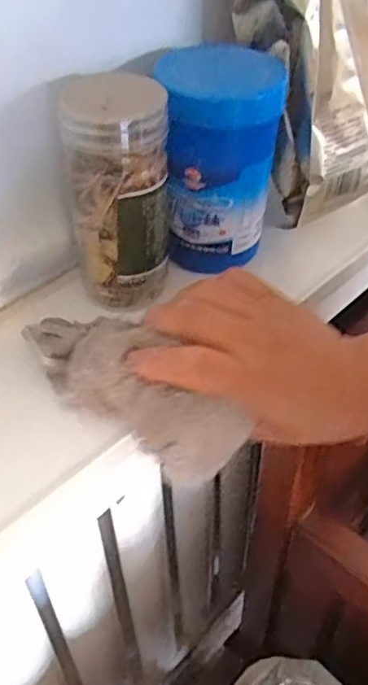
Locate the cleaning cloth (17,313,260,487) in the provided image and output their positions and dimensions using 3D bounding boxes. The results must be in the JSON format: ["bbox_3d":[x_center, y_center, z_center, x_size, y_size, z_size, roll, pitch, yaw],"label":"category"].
[{"bbox_3d":[-0.030,0.023,0.348,0.134,0.043,0.054,35,52,11],"label":"cleaning cloth"}]

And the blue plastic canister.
[{"bbox_3d":[0.024,-0.115,0.401,0.068,0.128,0.065,4,43,5],"label":"blue plastic canister"}]

